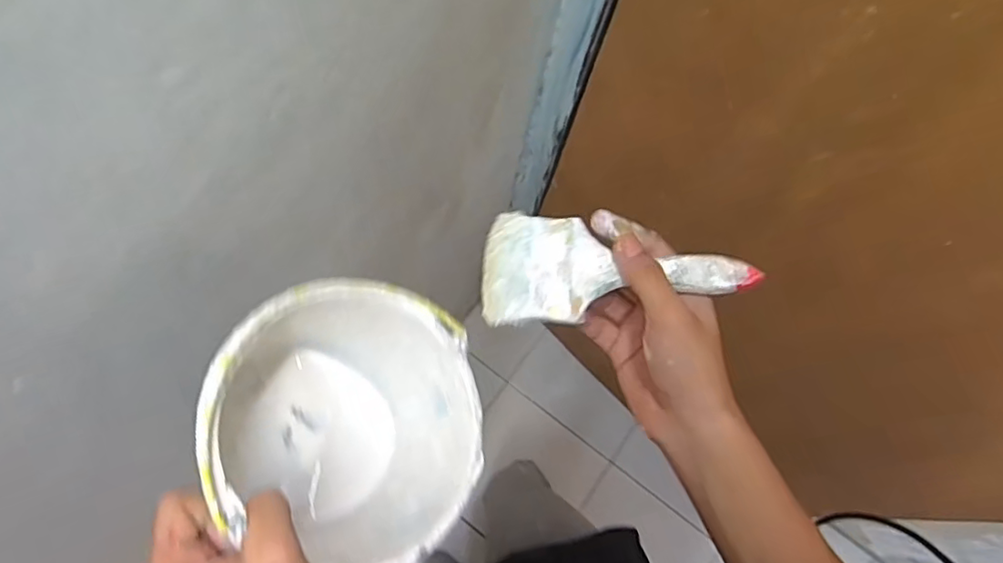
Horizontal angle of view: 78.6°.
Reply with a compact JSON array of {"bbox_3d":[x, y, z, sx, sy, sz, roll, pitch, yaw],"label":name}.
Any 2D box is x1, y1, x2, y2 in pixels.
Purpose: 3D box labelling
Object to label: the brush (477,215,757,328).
[{"bbox_3d":[0.073,-0.009,0.397,0.168,0.015,0.069,0,66,4],"label":"brush"}]

